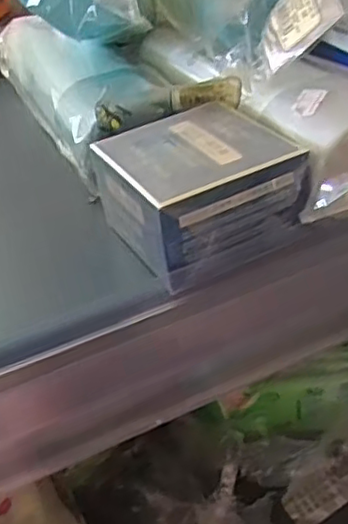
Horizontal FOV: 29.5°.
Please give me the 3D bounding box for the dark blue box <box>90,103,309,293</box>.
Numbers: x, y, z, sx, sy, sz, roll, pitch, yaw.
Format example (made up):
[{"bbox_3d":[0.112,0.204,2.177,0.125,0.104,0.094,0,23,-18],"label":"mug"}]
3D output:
[{"bbox_3d":[0.008,-0.033,0.292,0.079,0.038,0.073,-20,40,-16],"label":"dark blue box"}]

